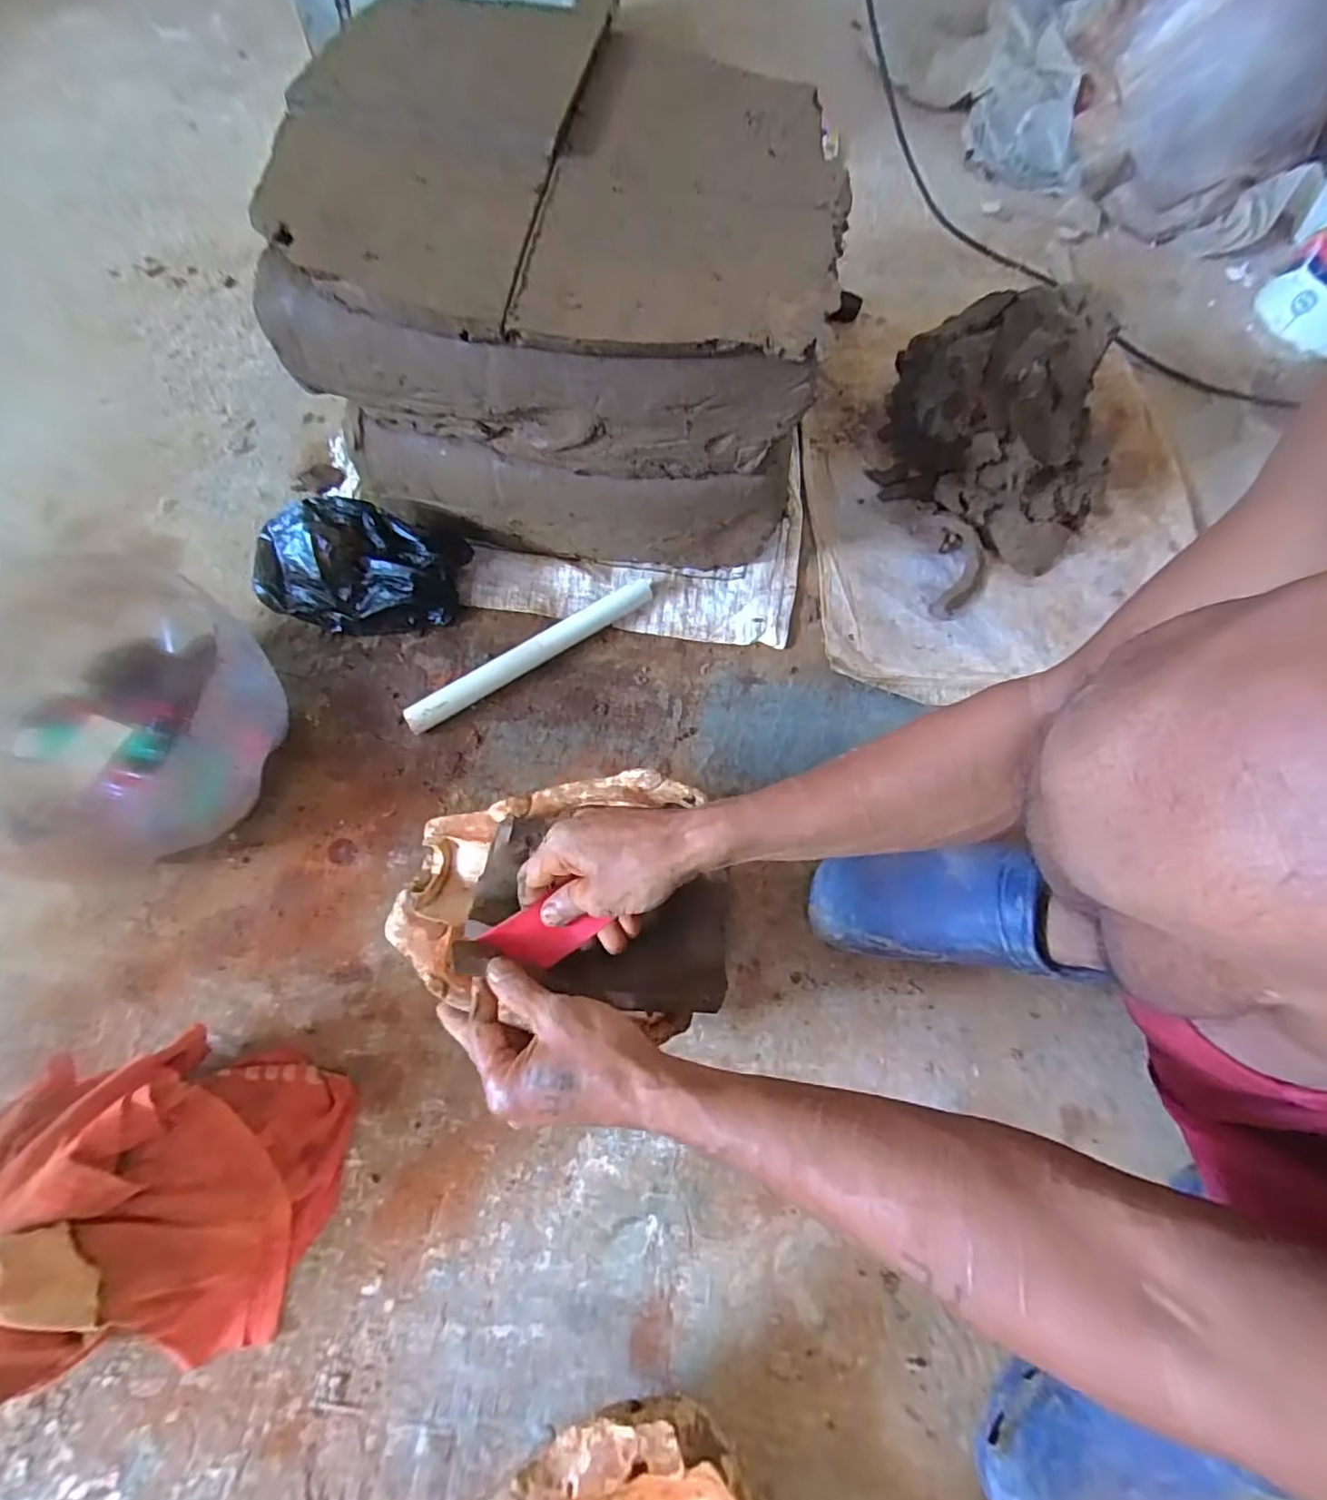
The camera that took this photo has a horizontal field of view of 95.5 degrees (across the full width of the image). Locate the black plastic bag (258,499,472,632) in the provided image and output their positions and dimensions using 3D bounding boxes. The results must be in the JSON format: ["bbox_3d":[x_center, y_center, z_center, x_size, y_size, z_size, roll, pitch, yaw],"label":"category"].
[{"bbox_3d":[-0.293,-0.173,0.579,0.186,0.088,0.092,-9,68,-7],"label":"black plastic bag"}]

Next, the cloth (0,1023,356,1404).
[{"bbox_3d":[-0.319,0.277,0.365,0.171,0.133,0.172,21,68,6],"label":"cloth"}]

